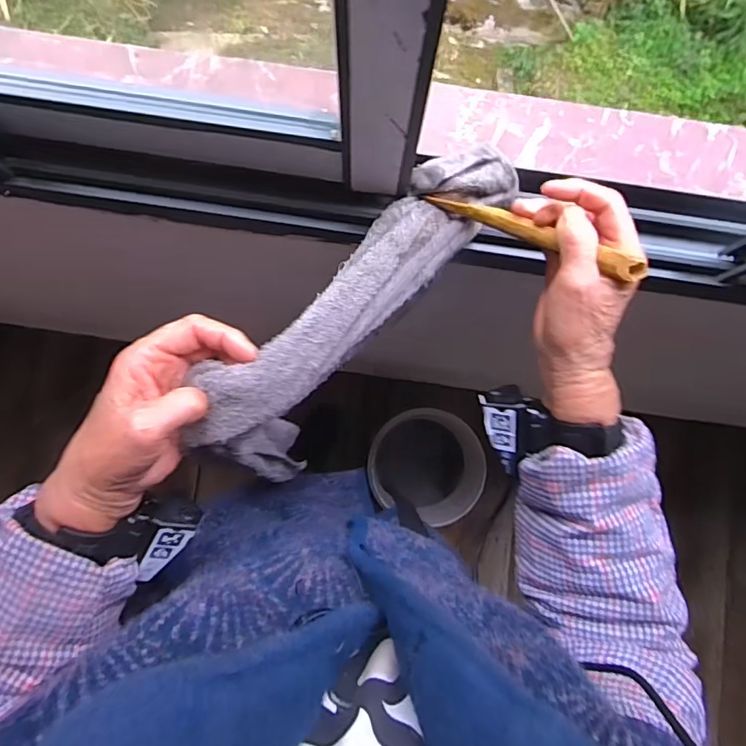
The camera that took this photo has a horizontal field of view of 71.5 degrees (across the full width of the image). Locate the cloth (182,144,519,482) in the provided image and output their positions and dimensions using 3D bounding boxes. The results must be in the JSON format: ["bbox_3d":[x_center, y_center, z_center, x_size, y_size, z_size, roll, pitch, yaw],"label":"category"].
[{"bbox_3d":[-0.005,-0.057,0.381,0.076,0.063,0.303,39,68,2],"label":"cloth"}]

